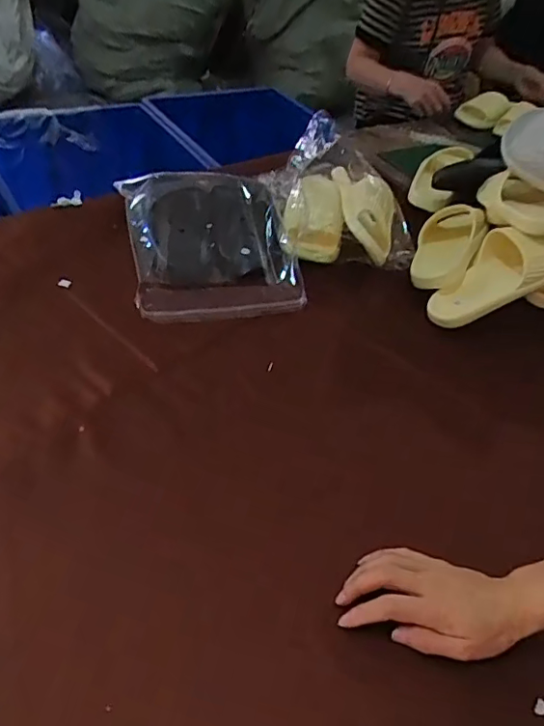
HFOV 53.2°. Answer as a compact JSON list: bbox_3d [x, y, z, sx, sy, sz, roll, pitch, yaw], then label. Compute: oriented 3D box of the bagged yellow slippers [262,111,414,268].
[{"bbox_3d":[0.103,-0.281,0.900,0.207,0.115,0.303,-2,45,-9],"label":"bagged yellow slippers"}]

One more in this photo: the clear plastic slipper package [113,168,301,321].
[{"bbox_3d":[-0.095,-0.199,0.831,0.240,0.063,0.328,-5,45,-12],"label":"clear plastic slipper package"}]

